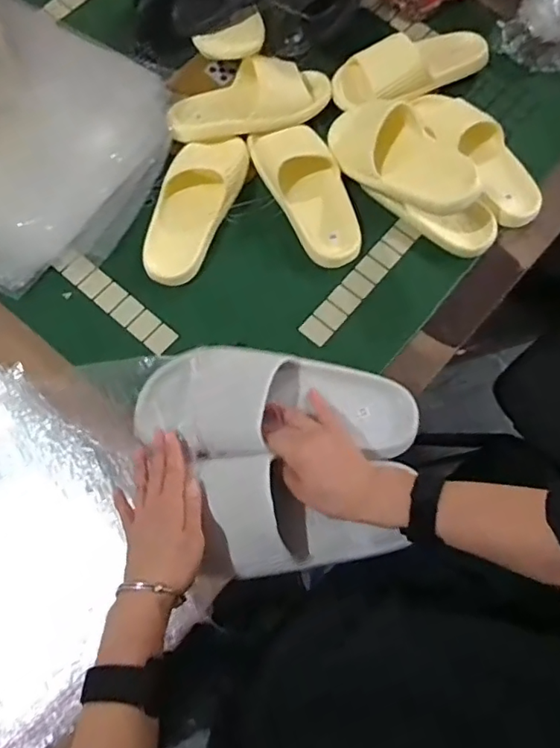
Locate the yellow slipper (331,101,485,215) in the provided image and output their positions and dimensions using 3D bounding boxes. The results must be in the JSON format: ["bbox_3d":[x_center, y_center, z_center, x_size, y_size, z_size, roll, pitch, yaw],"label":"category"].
[{"bbox_3d":[0.160,-0.292,0.721,0.098,0.059,0.241,-37,60,-10],"label":"yellow slipper"}]

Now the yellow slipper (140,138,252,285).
[{"bbox_3d":[-0.118,-0.238,0.741,0.102,0.066,0.245,21,76,4],"label":"yellow slipper"}]

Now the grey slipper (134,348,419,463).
[{"bbox_3d":[-0.002,0.027,0.543,0.283,0.066,0.109,2,75,-7],"label":"grey slipper"}]

